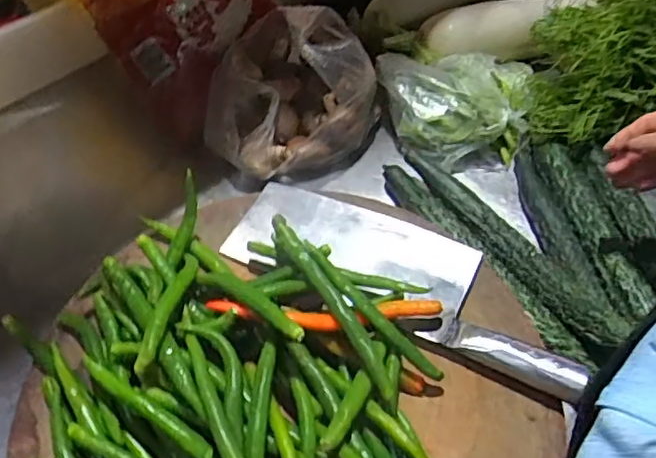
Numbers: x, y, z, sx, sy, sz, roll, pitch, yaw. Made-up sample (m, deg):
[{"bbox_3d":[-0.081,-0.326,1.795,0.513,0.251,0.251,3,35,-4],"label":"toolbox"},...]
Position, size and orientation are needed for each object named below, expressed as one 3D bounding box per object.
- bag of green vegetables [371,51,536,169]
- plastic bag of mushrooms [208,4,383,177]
[{"bbox_3d":[0.162,-0.155,0.752,0.193,0.070,0.138,-2,55,1],"label":"bag of green vegetables"},{"bbox_3d":[-0.046,-0.173,0.745,0.216,0.132,0.165,-30,59,-18],"label":"plastic bag of mushrooms"}]

